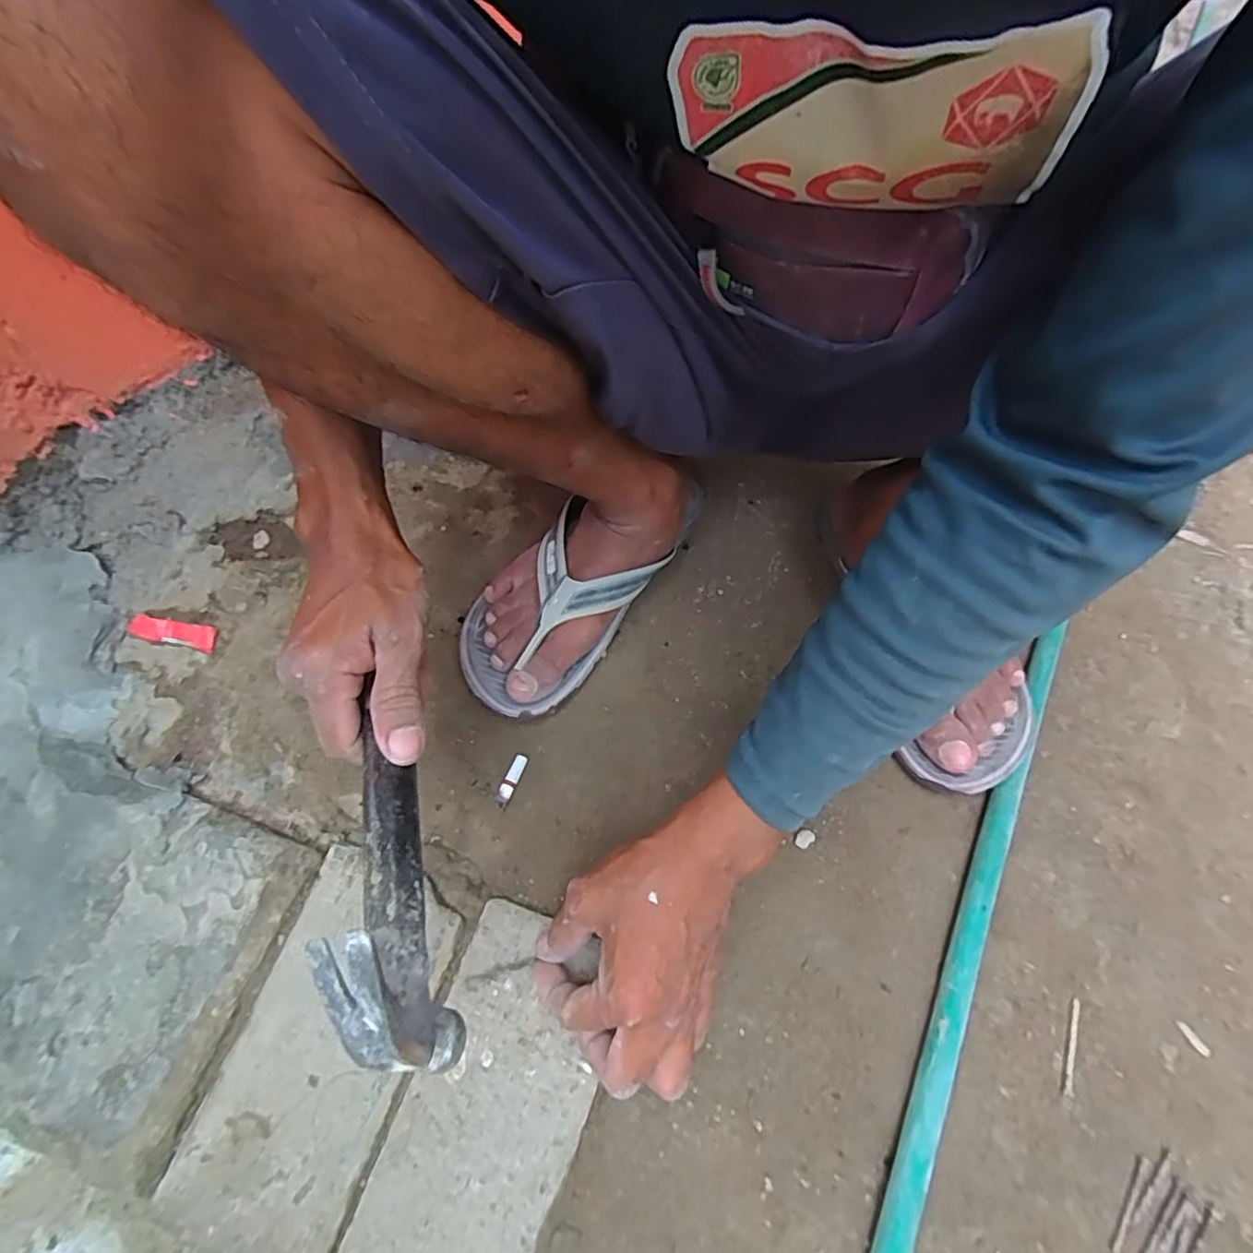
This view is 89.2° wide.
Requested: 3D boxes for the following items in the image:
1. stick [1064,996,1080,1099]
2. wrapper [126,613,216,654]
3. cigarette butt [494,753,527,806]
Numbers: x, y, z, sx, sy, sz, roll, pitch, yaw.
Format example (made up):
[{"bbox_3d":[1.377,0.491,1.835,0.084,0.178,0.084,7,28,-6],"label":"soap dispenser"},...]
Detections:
[{"bbox_3d":[0.256,0.241,0.364,0.005,0.004,0.053,23,60,14],"label":"stick"},{"bbox_3d":[-0.374,0.003,0.518,0.077,0.007,0.019,9,58,6],"label":"wrapper"},{"bbox_3d":[-0.082,0.109,0.455,0.010,0.005,0.038,16,59,10],"label":"cigarette butt"}]

